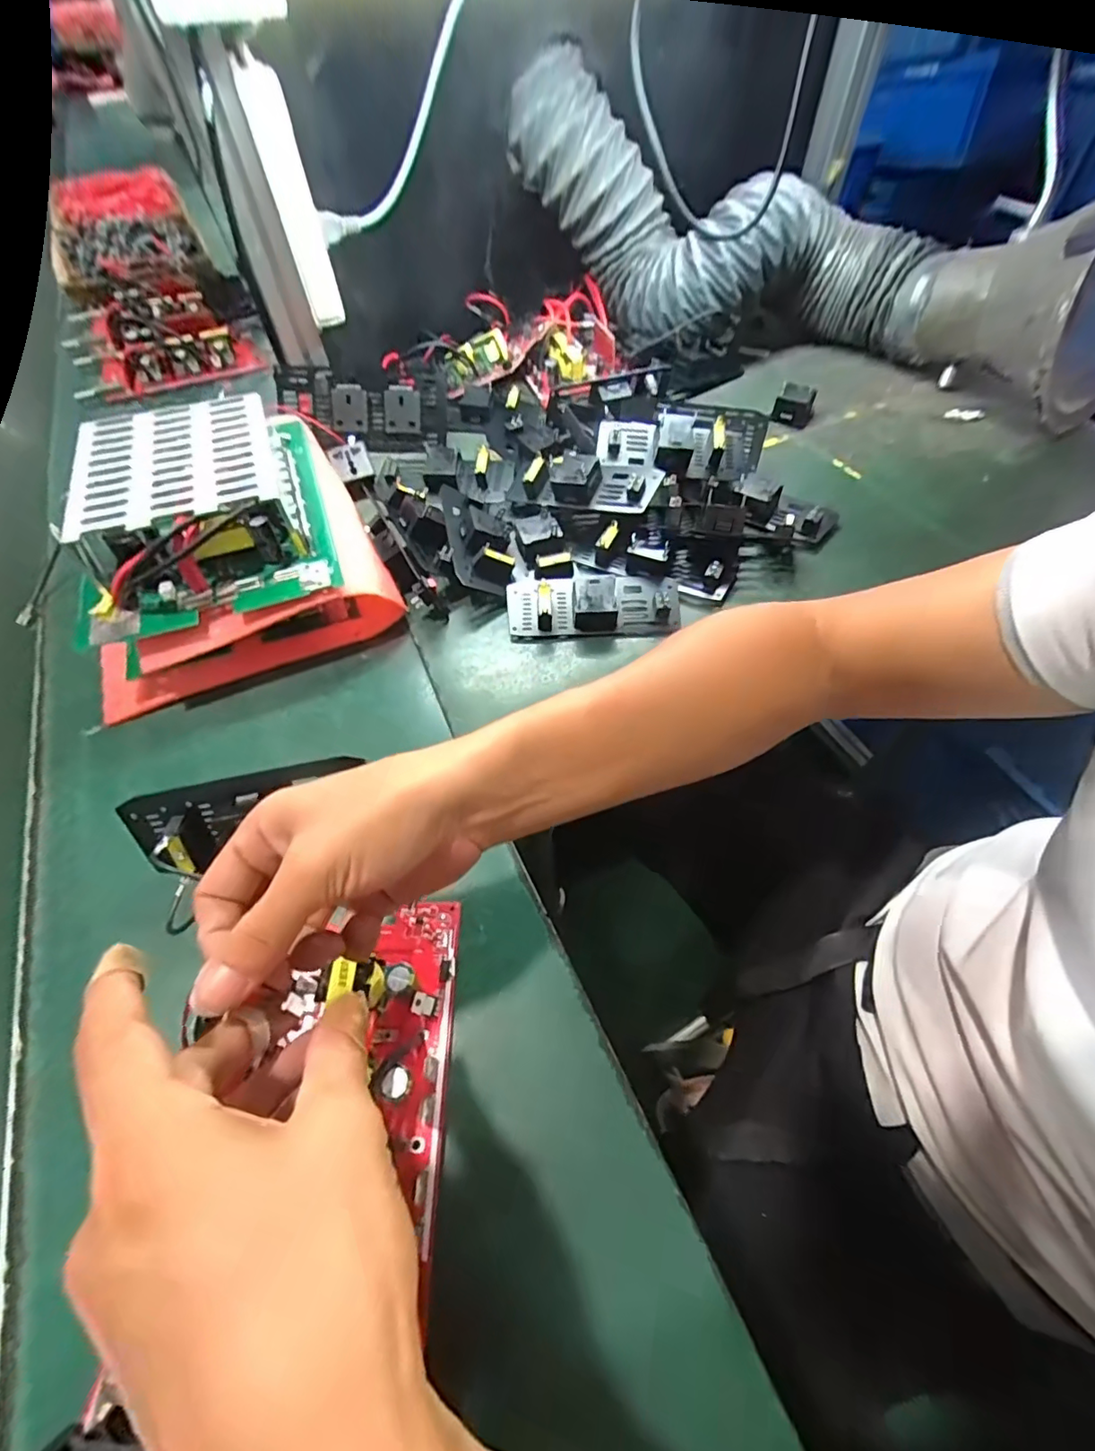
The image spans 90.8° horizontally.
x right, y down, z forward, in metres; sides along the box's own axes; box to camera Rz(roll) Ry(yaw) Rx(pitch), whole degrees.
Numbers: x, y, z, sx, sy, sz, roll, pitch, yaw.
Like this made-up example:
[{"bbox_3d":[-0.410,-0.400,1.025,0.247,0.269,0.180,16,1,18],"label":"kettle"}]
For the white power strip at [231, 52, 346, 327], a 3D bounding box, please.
[{"bbox_3d":[-0.231,-0.476,0.496,0.033,0.170,0.036,-21,59,-11],"label":"white power strip"}]

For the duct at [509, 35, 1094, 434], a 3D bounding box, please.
[{"bbox_3d":[0.297,-0.510,0.577,0.645,0.238,0.205,25,61,18],"label":"duct"}]

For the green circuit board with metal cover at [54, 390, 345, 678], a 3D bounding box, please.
[{"bbox_3d":[-0.281,-0.185,0.431,0.183,0.063,0.240,-19,58,-11],"label":"green circuit board with metal cover"}]

